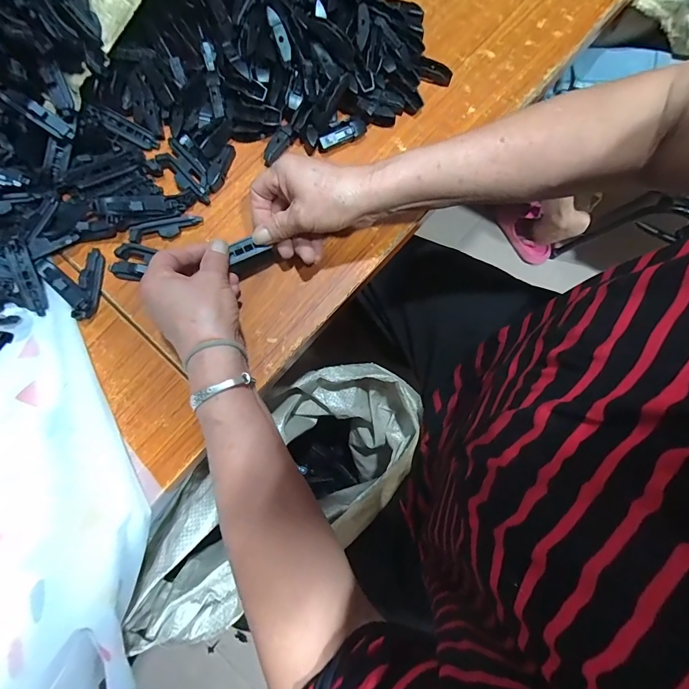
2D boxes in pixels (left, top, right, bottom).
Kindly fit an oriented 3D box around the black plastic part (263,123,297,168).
[{"bbox_3d":[-0.072,-0.218,0.409,0.017,0.015,0.045,43,96,7],"label":"black plastic part"}]

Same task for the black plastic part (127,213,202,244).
[{"bbox_3d":[-0.187,-0.121,0.391,0.074,0.017,0.016,-16,80,-2],"label":"black plastic part"}]

